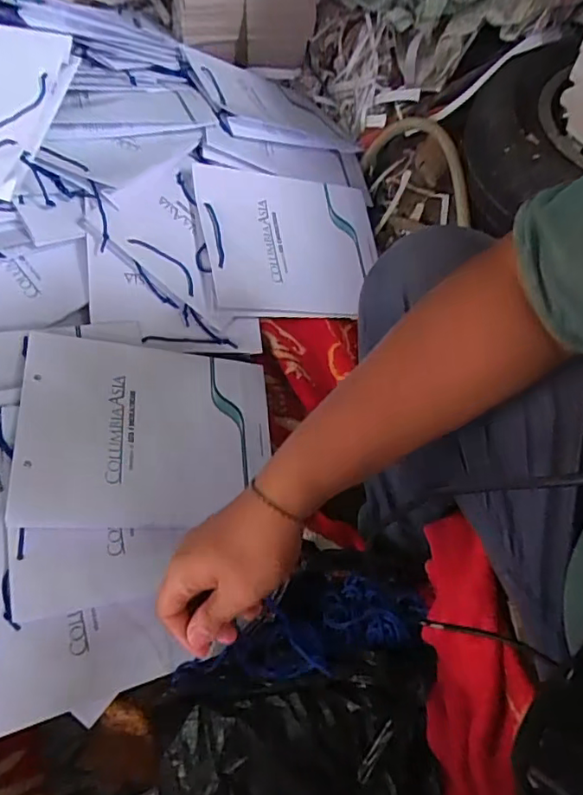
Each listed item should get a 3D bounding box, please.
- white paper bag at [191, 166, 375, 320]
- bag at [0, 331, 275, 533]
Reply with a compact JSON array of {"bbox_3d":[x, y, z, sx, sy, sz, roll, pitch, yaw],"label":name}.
[{"bbox_3d":[0.006,-0.268,0.963,0.334,0.028,0.260,-1,75,-29],"label":"white paper bag"},{"bbox_3d":[-0.190,0.046,0.772,0.344,0.020,0.266,6,61,-25],"label":"bag"}]

